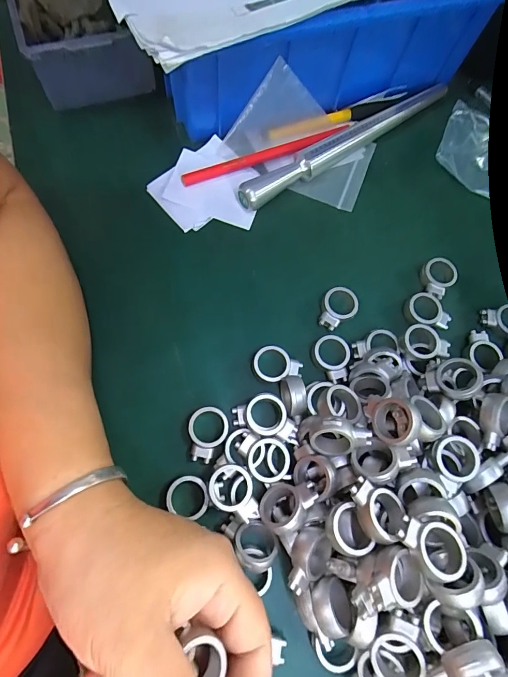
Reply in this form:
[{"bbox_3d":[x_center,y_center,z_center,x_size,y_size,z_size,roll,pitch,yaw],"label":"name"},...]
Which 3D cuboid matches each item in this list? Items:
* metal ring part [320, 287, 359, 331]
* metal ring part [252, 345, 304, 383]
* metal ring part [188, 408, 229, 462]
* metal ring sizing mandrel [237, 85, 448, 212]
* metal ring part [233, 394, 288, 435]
[{"bbox_3d":[0.062,-0.021,0.270,0.024,0.011,0.034,27,72,7],"label":"metal ring part"},{"bbox_3d":[0.016,0.017,0.251,0.034,0.014,0.025,-7,71,-4],"label":"metal ring part"},{"bbox_3d":[-0.030,0.061,0.232,0.024,0.006,0.034,13,71,2],"label":"metal ring part"},{"bbox_3d":[0.082,-0.168,0.311,0.224,0.022,0.016,-35,76,-13],"label":"metal ring sizing mandrel"},{"bbox_3d":[0.004,0.049,0.231,0.033,0.012,0.025,-10,72,-5],"label":"metal ring part"}]

